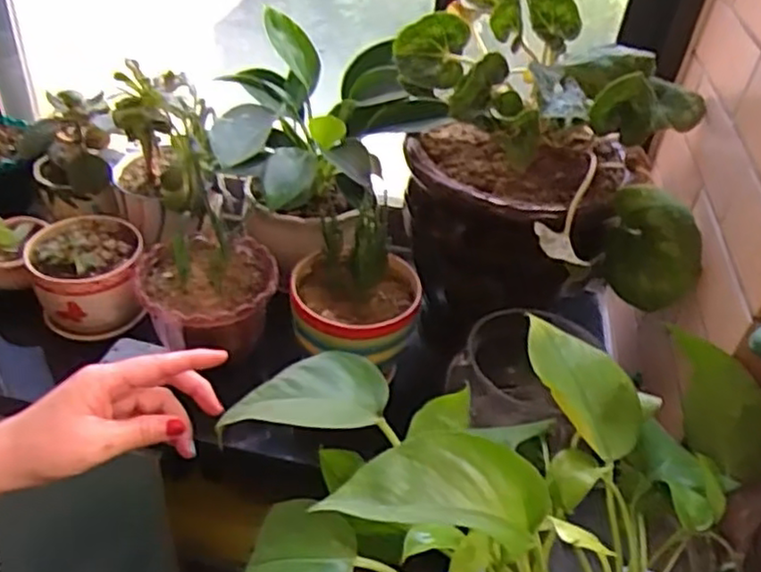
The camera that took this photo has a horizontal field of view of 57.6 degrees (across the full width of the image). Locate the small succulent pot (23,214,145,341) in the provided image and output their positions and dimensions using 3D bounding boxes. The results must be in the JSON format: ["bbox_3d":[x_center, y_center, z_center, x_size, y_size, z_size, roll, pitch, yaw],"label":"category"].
[{"bbox_3d":[-0.333,-0.012,0.789,0.120,0.103,0.129,-6,41,-14],"label":"small succulent pot"}]

